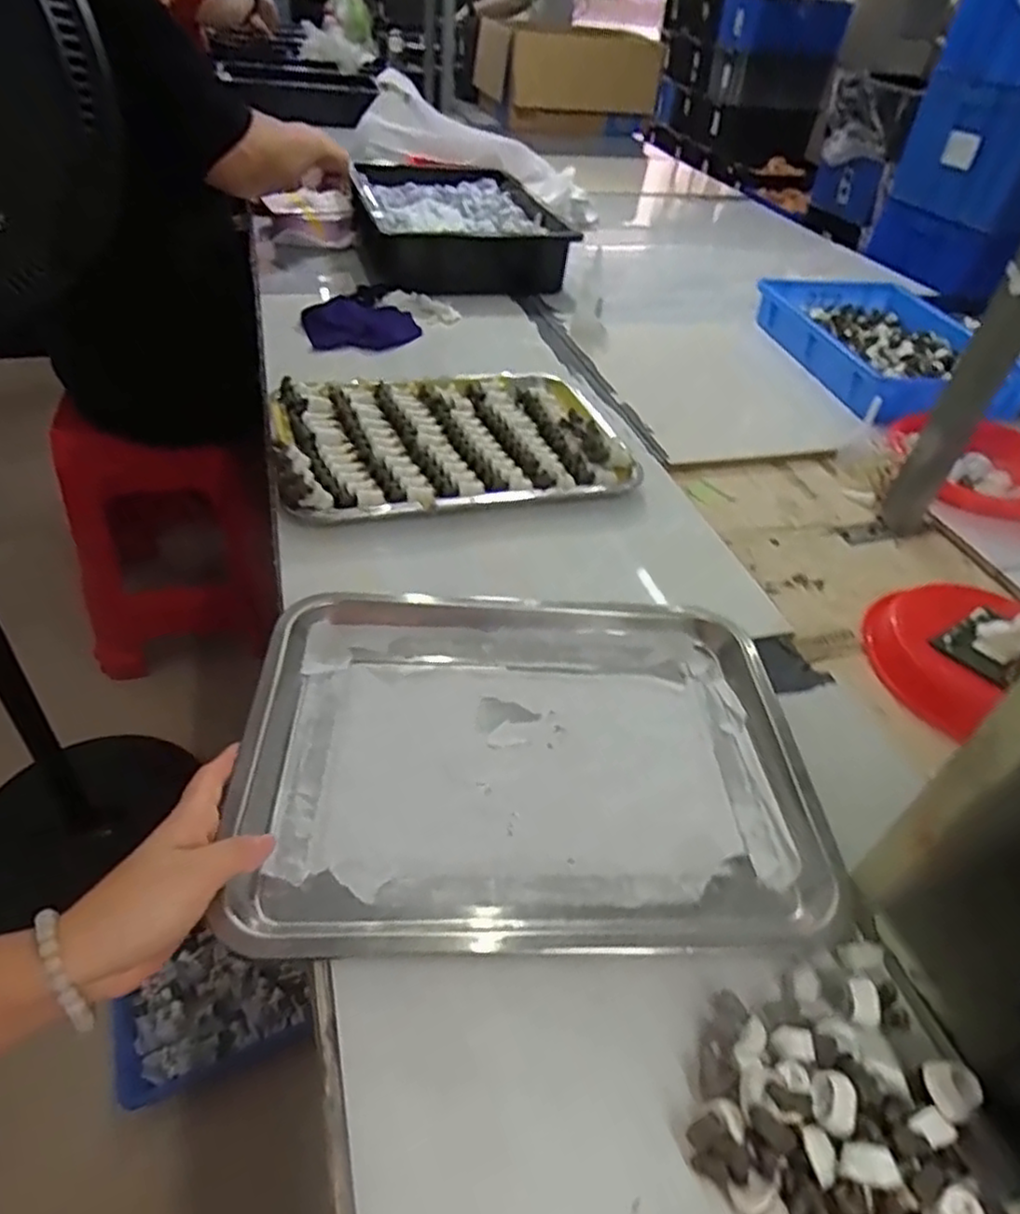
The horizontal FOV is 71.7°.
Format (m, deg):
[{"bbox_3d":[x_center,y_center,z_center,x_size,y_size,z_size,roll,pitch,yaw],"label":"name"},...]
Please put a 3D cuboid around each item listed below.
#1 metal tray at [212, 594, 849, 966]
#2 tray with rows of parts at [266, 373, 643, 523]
[{"bbox_3d":[0.015,0.091,0.459,0.351,0.023,0.259,1,43,-5],"label":"metal tray"},{"bbox_3d":[-0.065,-0.185,0.724,0.338,0.035,0.246,-9,45,-16],"label":"tray with rows of parts"}]

